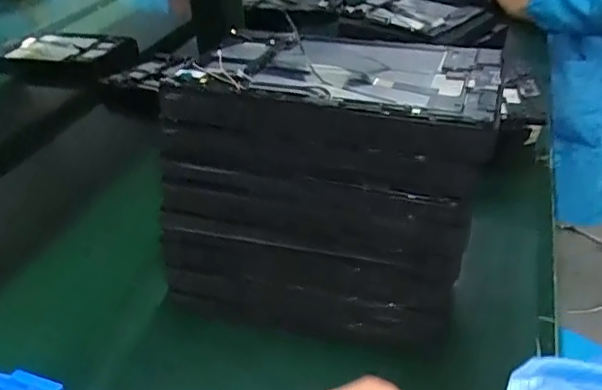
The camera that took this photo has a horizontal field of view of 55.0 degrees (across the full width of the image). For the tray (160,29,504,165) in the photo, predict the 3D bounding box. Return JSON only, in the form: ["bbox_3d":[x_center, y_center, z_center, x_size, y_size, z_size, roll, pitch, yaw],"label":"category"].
[{"bbox_3d":[0.033,-0.091,0.460,0.243,0.034,0.162,10,36,20],"label":"tray"}]

